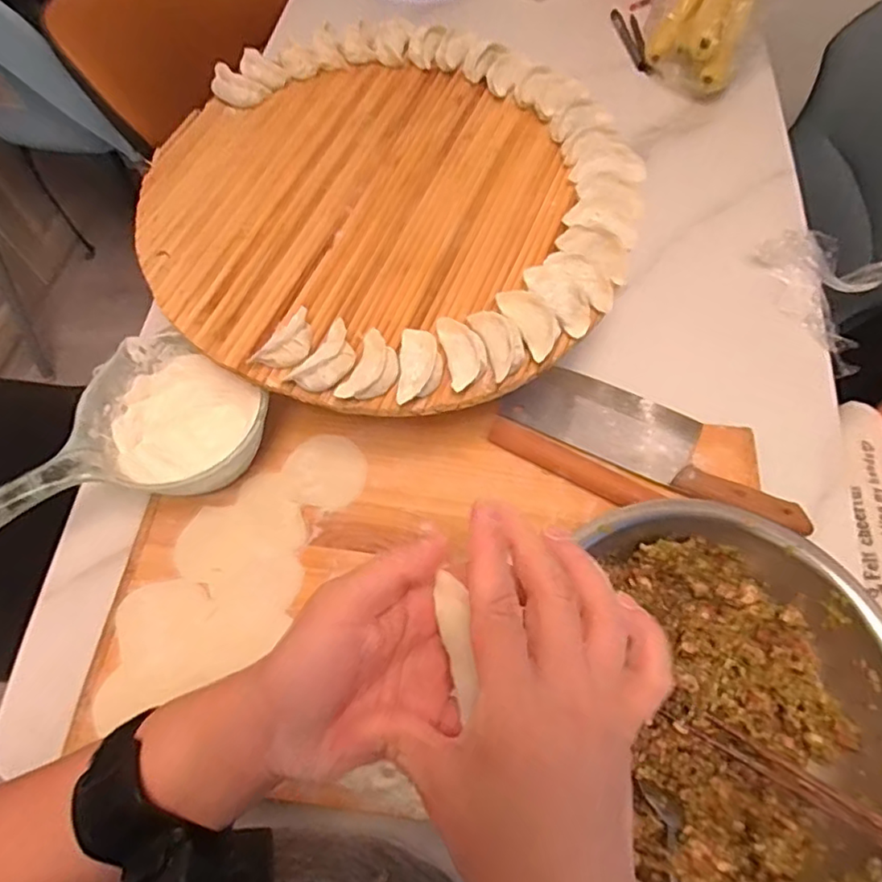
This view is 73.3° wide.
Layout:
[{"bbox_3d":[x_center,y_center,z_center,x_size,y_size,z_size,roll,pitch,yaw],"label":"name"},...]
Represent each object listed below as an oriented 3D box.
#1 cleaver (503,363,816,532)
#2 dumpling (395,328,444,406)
[{"bbox_3d":[0.217,-0.004,0.603,0.297,0.031,0.090,24,66,11],"label":"cleaver"},{"bbox_3d":[-0.015,-0.061,0.476,0.035,0.021,0.064,2,64,1],"label":"dumpling"}]

